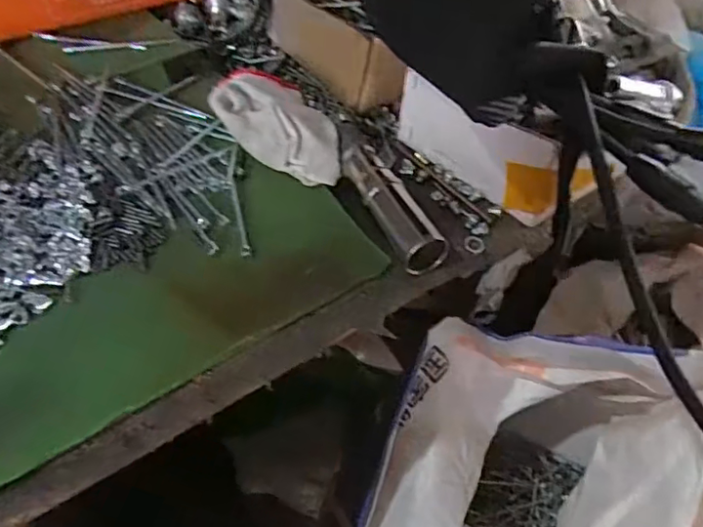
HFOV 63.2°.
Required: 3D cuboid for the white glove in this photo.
[{"bbox_3d":[-0.048,-0.088,0.374,0.095,0.044,0.044,24,53,13],"label":"white glove"}]

